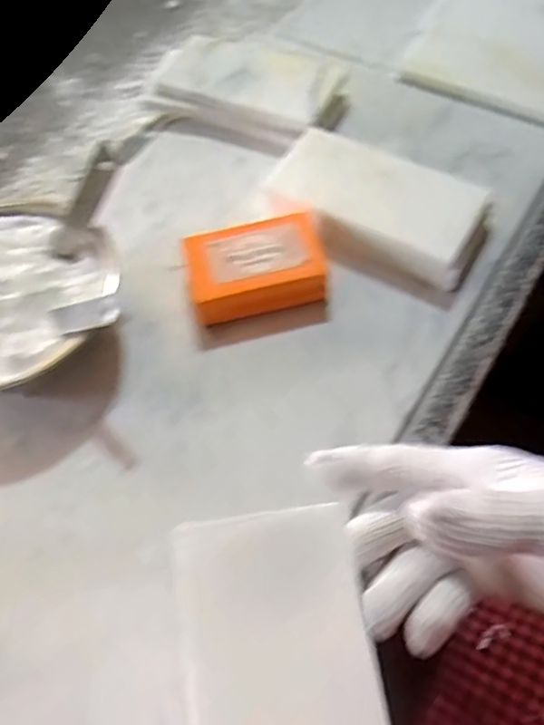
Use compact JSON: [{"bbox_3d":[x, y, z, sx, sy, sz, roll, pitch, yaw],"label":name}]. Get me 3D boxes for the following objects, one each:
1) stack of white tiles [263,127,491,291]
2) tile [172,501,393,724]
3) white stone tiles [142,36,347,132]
[{"bbox_3d":[0.077,-0.120,0.424,0.163,0.038,0.077,27,64,19],"label":"stack of white tiles"},{"bbox_3d":[0.006,0.133,0.221,0.074,0.004,0.146,-7,63,-8],"label":"tile"},{"bbox_3d":[-0.024,-0.245,0.509,0.171,0.039,0.091,17,61,14],"label":"white stone tiles"}]

